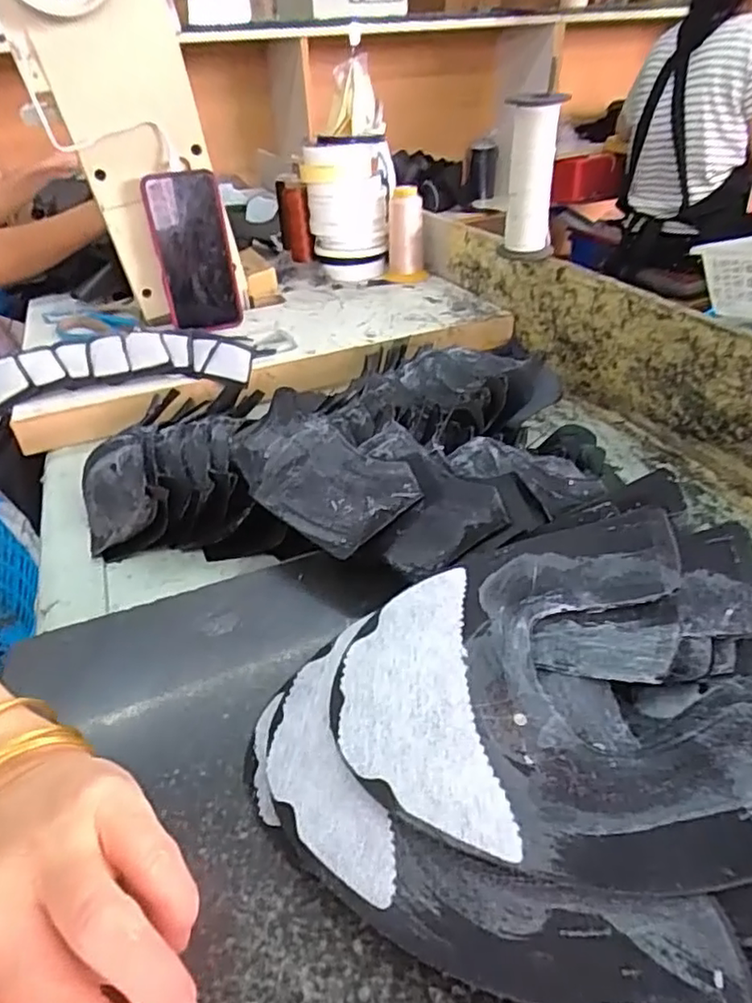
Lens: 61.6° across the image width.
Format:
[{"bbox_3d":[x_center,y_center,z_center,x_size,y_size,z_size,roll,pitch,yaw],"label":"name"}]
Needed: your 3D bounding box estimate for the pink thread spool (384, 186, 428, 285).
[{"bbox_3d":[0.039,-0.361,0.858,0.052,0.113,0.057,-2,35,2],"label":"pink thread spool"}]

